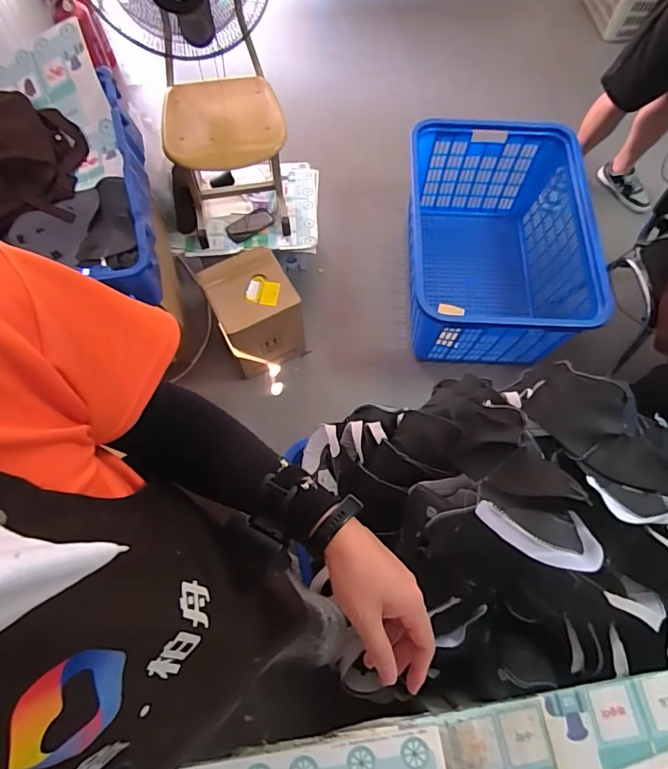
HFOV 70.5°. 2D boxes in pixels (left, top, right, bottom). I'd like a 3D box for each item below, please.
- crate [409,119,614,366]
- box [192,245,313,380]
[{"bbox_3d":[0.549,-0.459,1.693,0.622,0.431,0.779,5,69,1],"label":"crate"},{"bbox_3d":[-0.272,-0.230,1.603,0.248,0.352,0.260,-30,72,-12],"label":"box"}]

